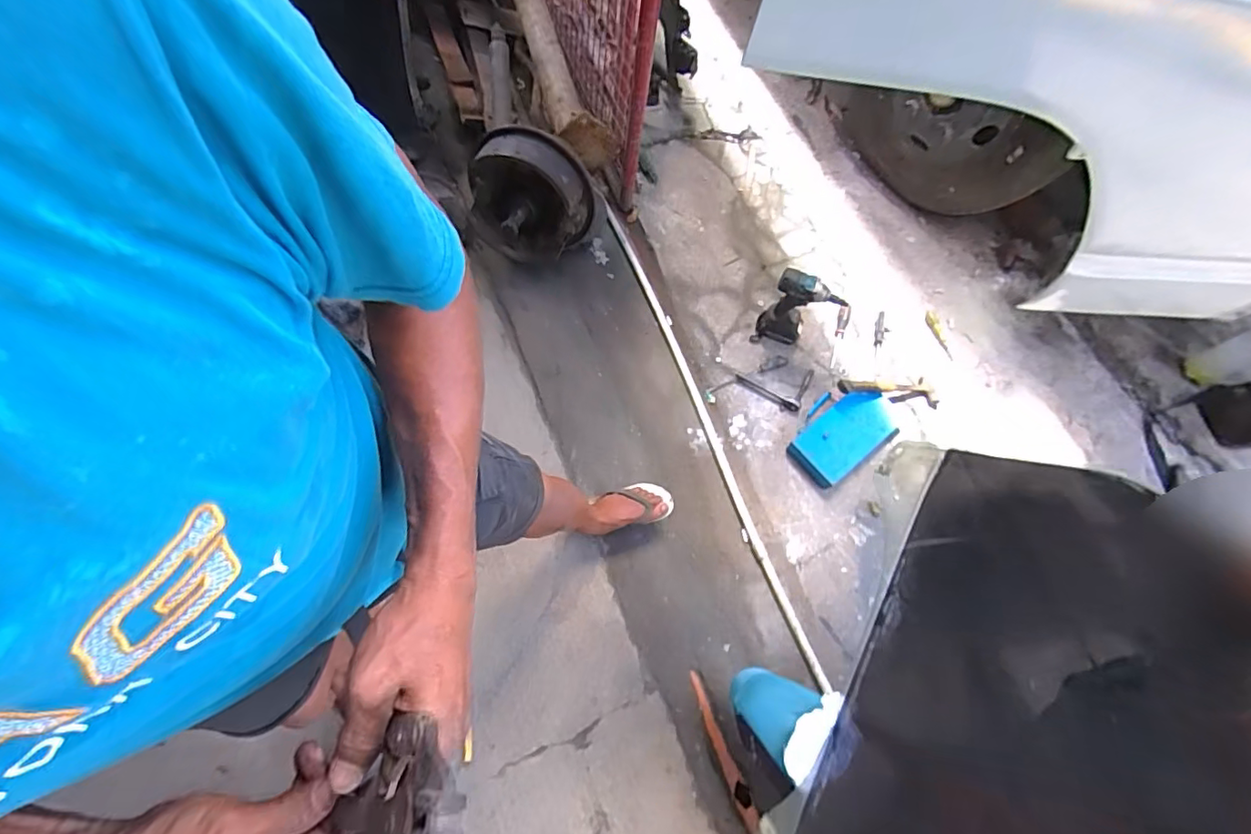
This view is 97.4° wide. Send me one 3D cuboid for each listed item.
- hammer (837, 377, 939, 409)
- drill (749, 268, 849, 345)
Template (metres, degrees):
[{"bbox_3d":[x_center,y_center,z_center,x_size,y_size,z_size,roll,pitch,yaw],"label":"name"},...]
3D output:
[{"bbox_3d":[0.719,-0.069,1.523,0.301,0.048,0.083,3,74,-15],"label":"hammer"},{"bbox_3d":[0.463,-0.273,1.489,0.176,0.253,0.099,22,68,3],"label":"drill"}]

